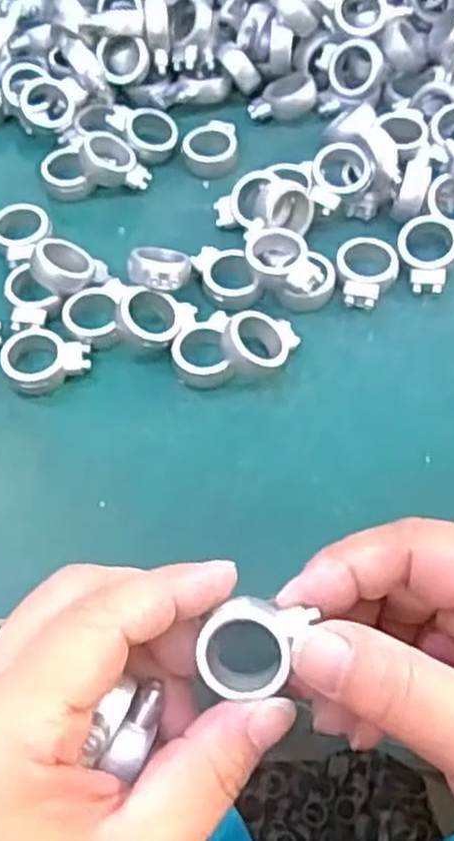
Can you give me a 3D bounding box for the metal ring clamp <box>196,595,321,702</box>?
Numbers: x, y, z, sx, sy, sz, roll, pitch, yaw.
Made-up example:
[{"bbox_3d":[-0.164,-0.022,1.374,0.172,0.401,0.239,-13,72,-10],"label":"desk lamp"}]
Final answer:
[{"bbox_3d":[0.005,0.059,0.208,0.023,0.012,0.026,20,95,4],"label":"metal ring clamp"}]

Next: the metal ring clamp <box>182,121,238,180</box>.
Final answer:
[{"bbox_3d":[-0.008,-0.130,0.377,0.026,0.010,0.029,-3,59,0],"label":"metal ring clamp"}]

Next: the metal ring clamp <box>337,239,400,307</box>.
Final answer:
[{"bbox_3d":[0.059,-0.061,0.332,0.025,0.012,0.030,6,60,5],"label":"metal ring clamp"}]

